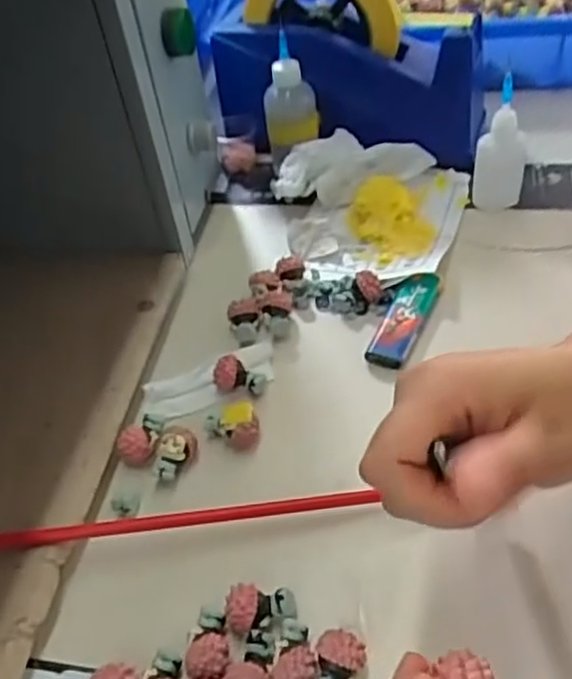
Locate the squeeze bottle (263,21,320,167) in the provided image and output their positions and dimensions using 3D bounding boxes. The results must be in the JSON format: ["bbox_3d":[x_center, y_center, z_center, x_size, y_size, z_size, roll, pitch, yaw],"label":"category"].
[{"bbox_3d":[0.003,-0.172,0.511,0.030,0.082,0.033,22,54,26],"label":"squeeze bottle"}]

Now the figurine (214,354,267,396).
[{"bbox_3d":[-0.027,0.022,0.396,0.029,0.017,0.016,16,51,21],"label":"figurine"}]

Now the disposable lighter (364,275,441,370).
[{"bbox_3d":[0.069,-0.011,0.416,0.025,0.015,0.071,17,49,19],"label":"disposable lighter"}]

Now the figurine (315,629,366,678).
[{"bbox_3d":[0.022,0.134,0.282,0.019,0.018,0.027,-1,47,7],"label":"figurine"}]

